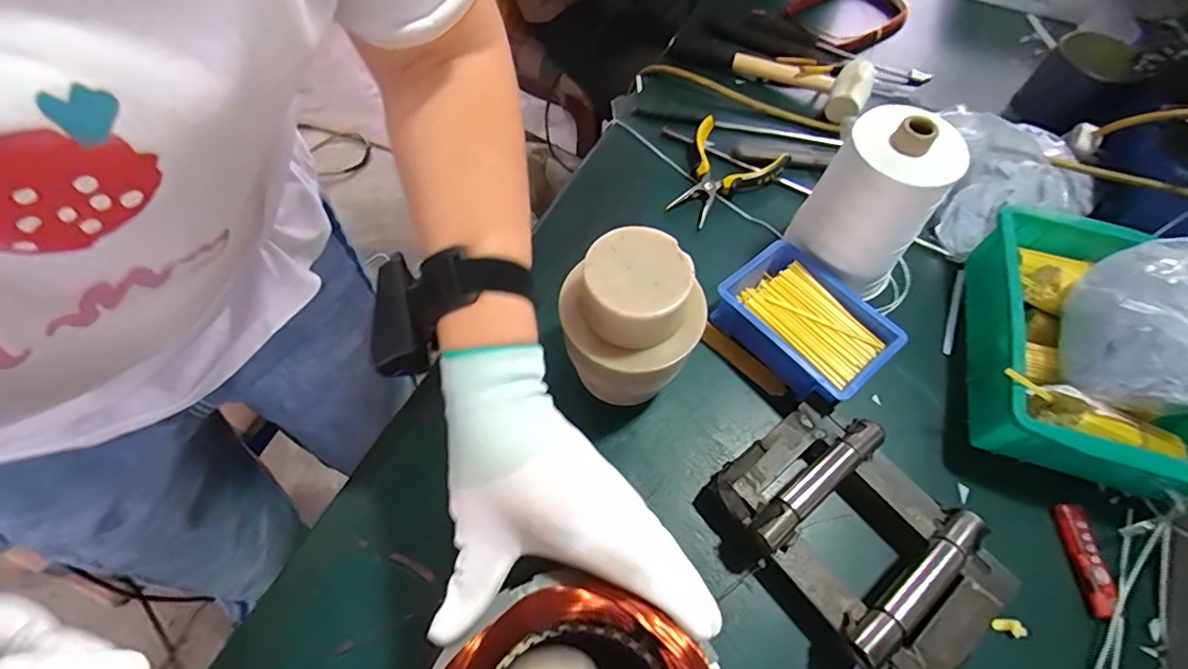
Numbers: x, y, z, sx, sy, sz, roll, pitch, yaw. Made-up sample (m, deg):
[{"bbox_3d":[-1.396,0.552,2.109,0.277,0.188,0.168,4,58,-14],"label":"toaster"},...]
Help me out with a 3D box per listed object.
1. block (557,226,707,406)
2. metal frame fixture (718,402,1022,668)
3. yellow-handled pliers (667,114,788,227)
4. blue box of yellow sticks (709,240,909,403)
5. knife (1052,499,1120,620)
[{"bbox_3d":[0.026,-0.004,0.443,0.112,0.149,0.091,32,66,15],"label":"block"},{"bbox_3d":[0.202,0.155,0.414,0.133,0.053,0.196,-33,67,-17],"label":"metal frame fixture"},{"bbox_3d":[0.137,-0.180,0.603,0.110,0.016,0.127,36,67,16],"label":"yellow-handled pliers"},{"bbox_3d":[0.186,-0.006,0.498,0.102,0.052,0.146,-36,69,-19],"label":"blue box of yellow sticks"},{"bbox_3d":[0.387,0.176,0.426,0.019,0.018,0.082,1,62,-1],"label":"knife"}]

